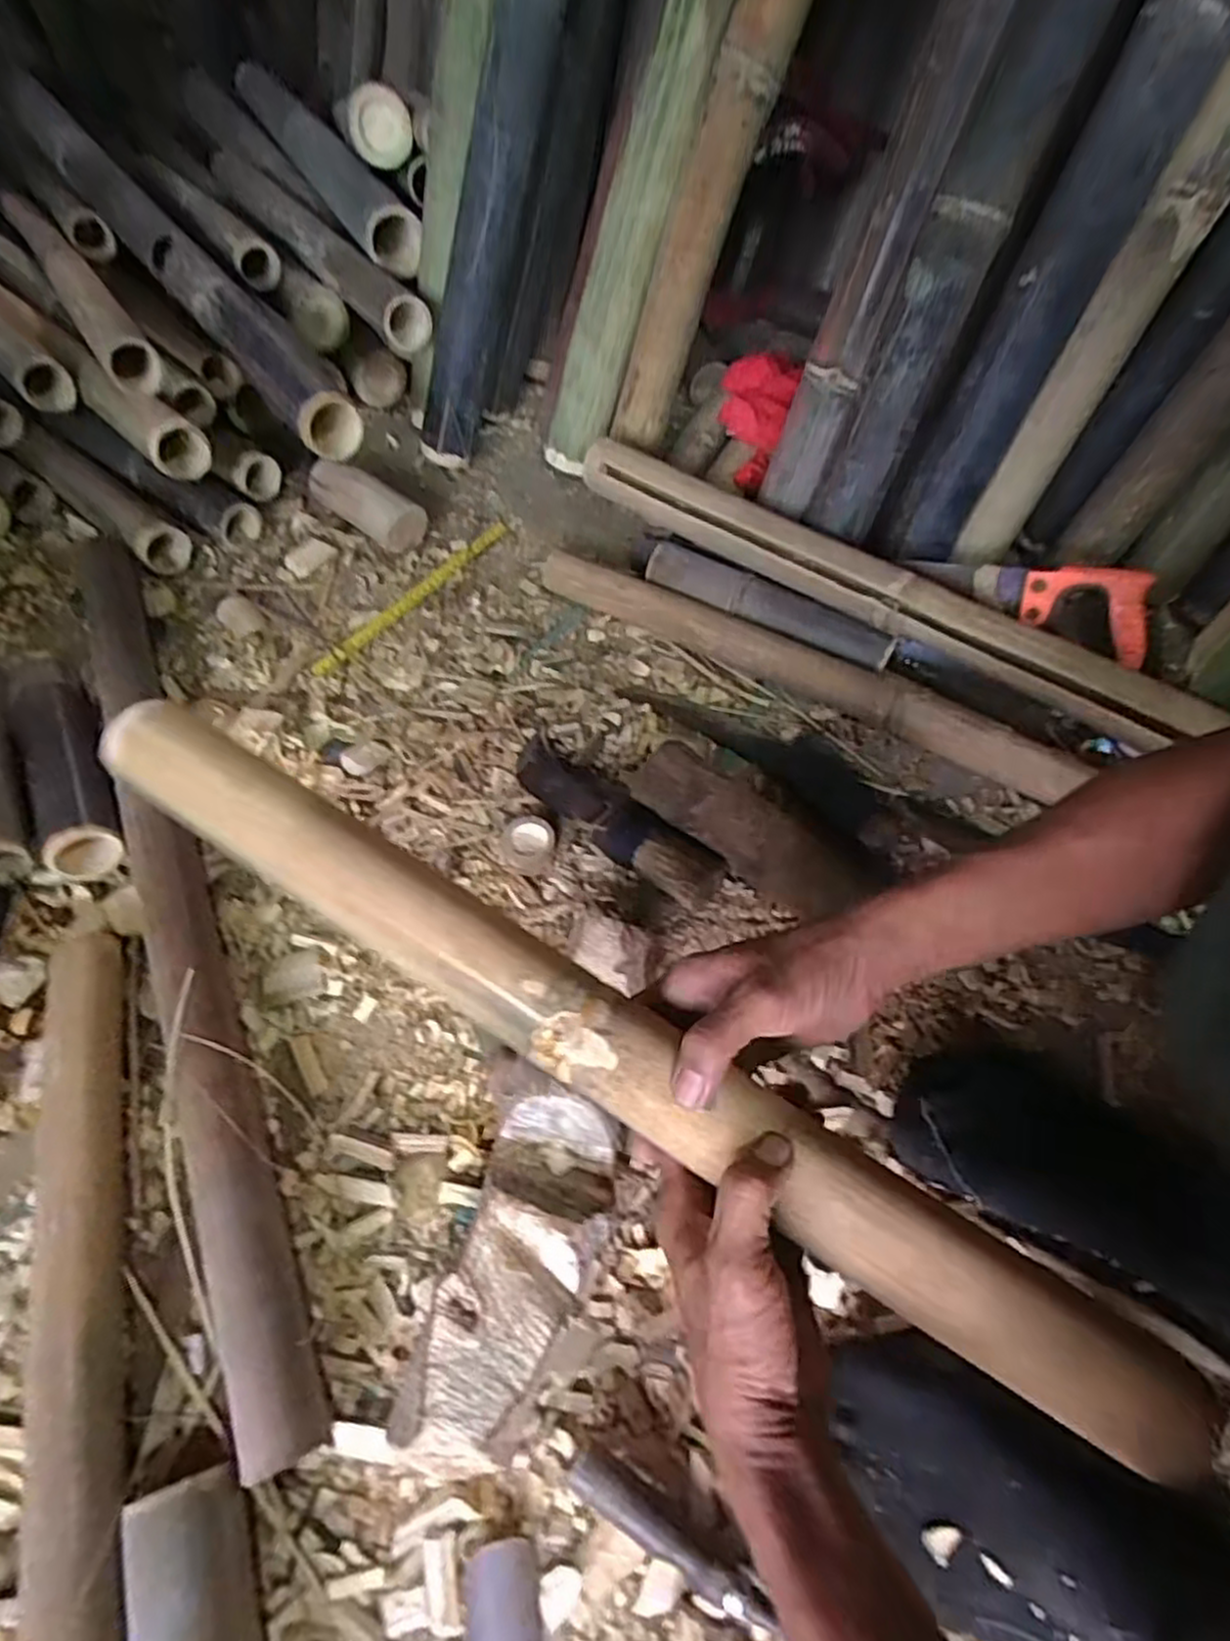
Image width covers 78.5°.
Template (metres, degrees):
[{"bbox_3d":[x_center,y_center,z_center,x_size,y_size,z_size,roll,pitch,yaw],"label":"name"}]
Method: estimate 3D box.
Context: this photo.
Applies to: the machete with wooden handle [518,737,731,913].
[{"bbox_3d":[-0.004,-0.009,0.665,0.229,0.039,0.060,40,67,23],"label":"machete with wooden handle"}]

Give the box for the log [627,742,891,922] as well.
[{"bbox_3d":[0.108,0.010,0.636,0.216,0.063,0.068,37,66,21],"label":"log"}]

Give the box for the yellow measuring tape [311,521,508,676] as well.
[{"bbox_3d":[-0.222,-0.256,0.850,0.022,0.009,0.296,33,64,19],"label":"yellow measuring tape"}]

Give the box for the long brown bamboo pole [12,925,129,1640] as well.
[{"bbox_3d":[-0.300,0.357,0.427,0.046,0.058,0.659,-18,59,-10],"label":"long brown bamboo pole"}]

